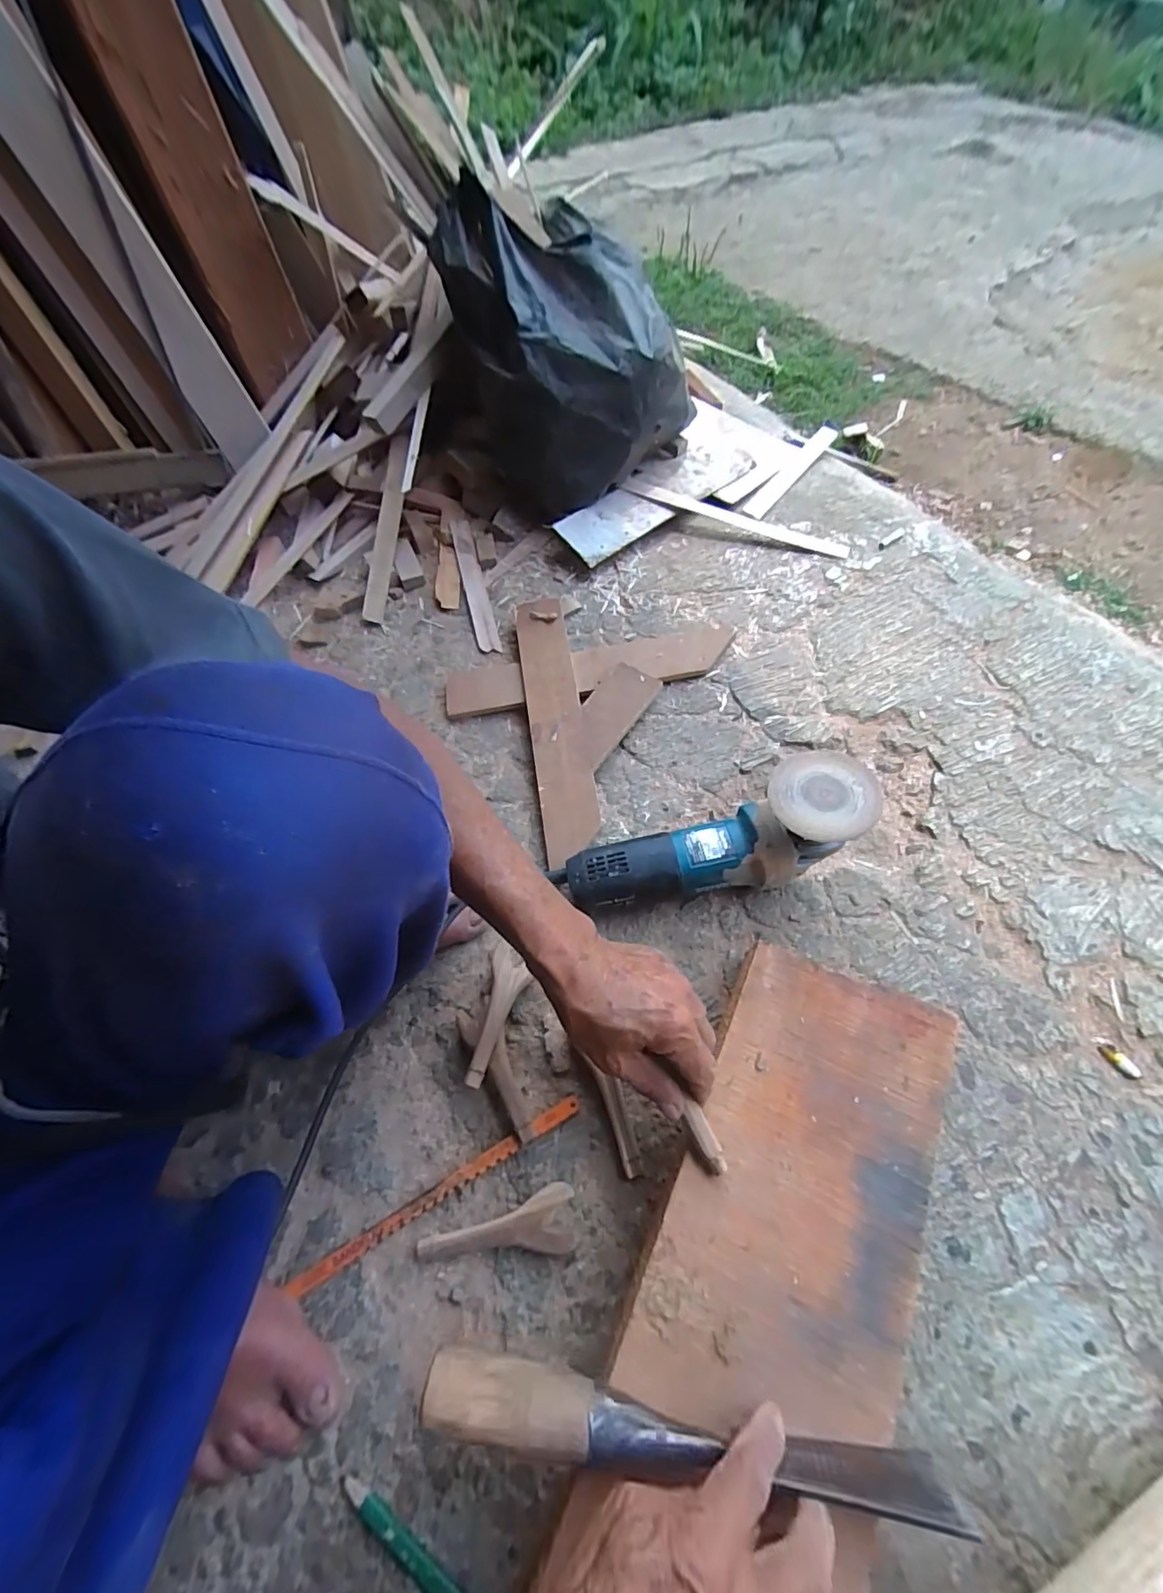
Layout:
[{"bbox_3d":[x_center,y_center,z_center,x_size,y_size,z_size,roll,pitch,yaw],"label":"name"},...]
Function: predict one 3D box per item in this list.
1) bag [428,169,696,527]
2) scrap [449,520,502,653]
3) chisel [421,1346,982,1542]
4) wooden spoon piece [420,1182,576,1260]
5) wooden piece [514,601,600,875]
[{"bbox_3d":[-0.032,-0.573,0.724,0.291,0.273,0.259,30,68,20],"label":"bag"},{"bbox_3d":[-0.150,-0.297,0.746,0.029,0.009,0.240,-13,68,-10],"label":"scrap"},{"bbox_3d":[0.051,0.345,0.290,0.275,0.033,0.032,5,57,5],"label":"chisel"},{"bbox_3d":[-0.066,0.323,0.407,0.120,0.026,0.040,-7,61,2],"label":"wooden spoon piece"},{"bbox_3d":[-0.031,-0.093,0.626,0.063,0.011,0.348,-11,67,3],"label":"wooden piece"}]

